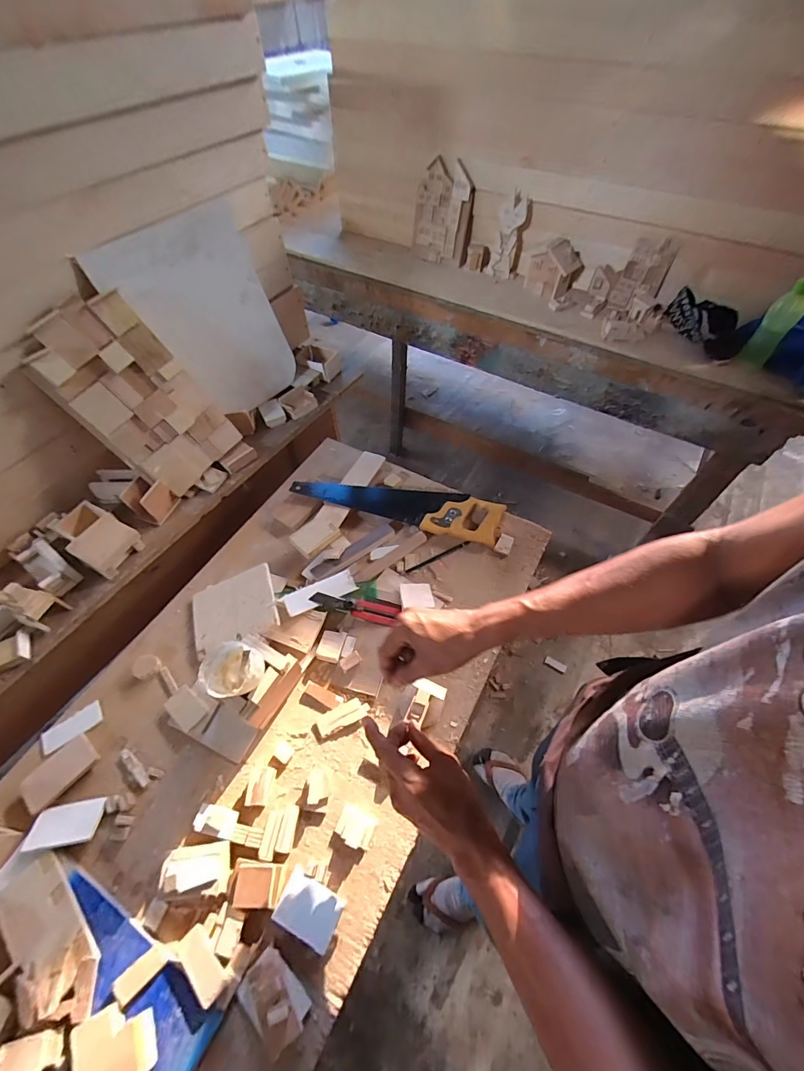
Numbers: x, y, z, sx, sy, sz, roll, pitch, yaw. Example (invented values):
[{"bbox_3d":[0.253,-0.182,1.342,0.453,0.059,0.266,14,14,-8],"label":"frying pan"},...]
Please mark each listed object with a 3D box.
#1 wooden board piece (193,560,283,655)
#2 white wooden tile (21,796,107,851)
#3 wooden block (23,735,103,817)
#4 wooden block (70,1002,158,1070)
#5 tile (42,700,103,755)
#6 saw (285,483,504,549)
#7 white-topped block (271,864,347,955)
[{"bbox_3d":[-0.275,0.119,0.676,0.132,0.004,0.115,-23,61,-2],"label":"wooden board piece"},{"bbox_3d":[-0.428,0.368,0.521,0.078,0.005,0.049,-4,36,-10],"label":"white wooden tile"},{"bbox_3d":[-0.468,0.323,0.559,0.055,0.009,0.088,33,63,21],"label":"wooden block"},{"bbox_3d":[-0.288,0.512,0.407,0.074,0.015,0.065,-24,59,-14],"label":"wooden block"},{"bbox_3d":[-0.484,0.281,0.600,0.078,0.008,0.039,-31,61,-18],"label":"tile"},{"bbox_3d":[-0.011,-0.061,0.808,0.410,0.032,0.101,9,57,8],"label":"saw"},{"bbox_3d":[-0.108,0.438,0.478,0.071,0.012,0.052,22,60,16],"label":"white-topped block"}]

